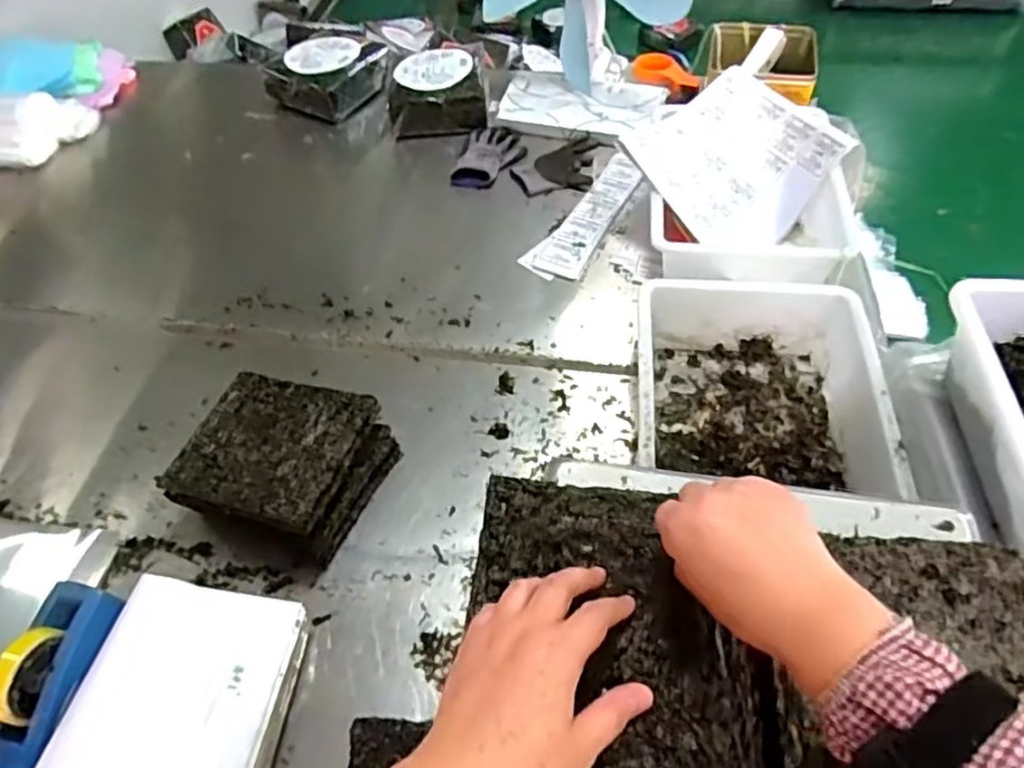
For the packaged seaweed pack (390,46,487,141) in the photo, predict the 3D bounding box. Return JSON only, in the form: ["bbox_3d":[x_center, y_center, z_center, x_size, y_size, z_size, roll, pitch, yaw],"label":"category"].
[{"bbox_3d":[-0.144,-0.575,1.389,0.186,0.089,0.182,-4,52,1],"label":"packaged seaweed pack"}]

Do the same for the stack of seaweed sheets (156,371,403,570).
[{"bbox_3d":[-0.279,0.094,0.855,0.218,0.103,0.186,15,54,15],"label":"stack of seaweed sheets"}]

